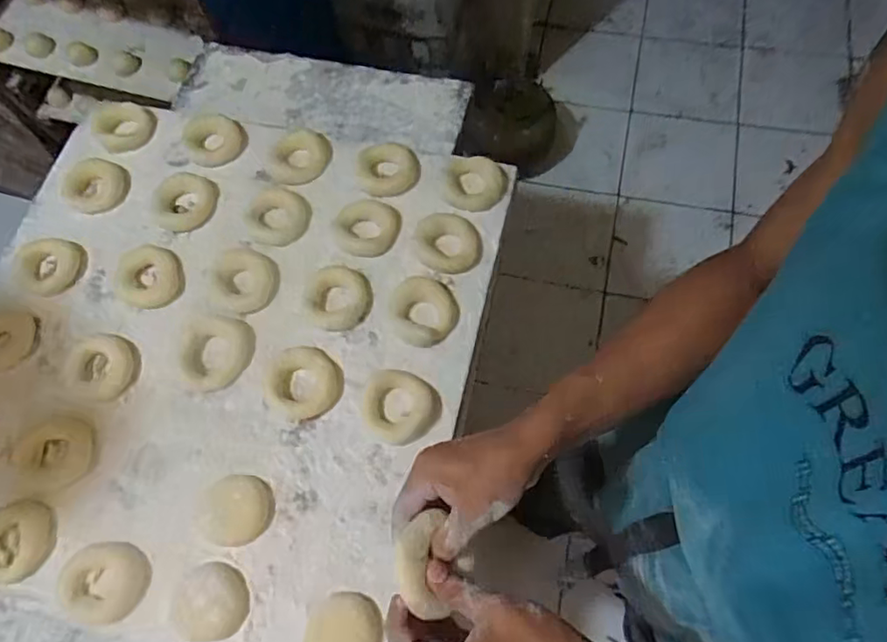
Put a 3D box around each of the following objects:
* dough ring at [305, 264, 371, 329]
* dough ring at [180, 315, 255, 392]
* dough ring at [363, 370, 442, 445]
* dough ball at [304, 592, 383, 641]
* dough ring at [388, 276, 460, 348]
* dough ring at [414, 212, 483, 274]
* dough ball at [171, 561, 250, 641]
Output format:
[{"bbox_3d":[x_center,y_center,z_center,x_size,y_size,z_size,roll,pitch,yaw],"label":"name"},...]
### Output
[{"bbox_3d":[-0.115,-0.025,0.640,0.070,0.014,0.072,-1,66,2],"label":"dough ring"},{"bbox_3d":[-0.241,0.033,0.621,0.075,0.016,0.079,-1,66,2],"label":"dough ring"},{"bbox_3d":[-0.045,0.086,0.585,0.075,0.015,0.070,-1,66,2],"label":"dough ring"},{"bbox_3d":[-0.084,0.267,0.500,0.060,0.032,0.062,-2,68,4],"label":"dough ball"},{"bbox_3d":[-0.021,-0.012,0.616,0.071,0.019,0.073,-2,68,4],"label":"dough ring"},{"bbox_3d":[0.005,-0.088,0.647,0.073,0.016,0.072,-2,68,4],"label":"dough ring"},{"bbox_3d":[-0.206,0.248,0.518,0.058,0.027,0.062,-1,66,2],"label":"dough ball"}]

